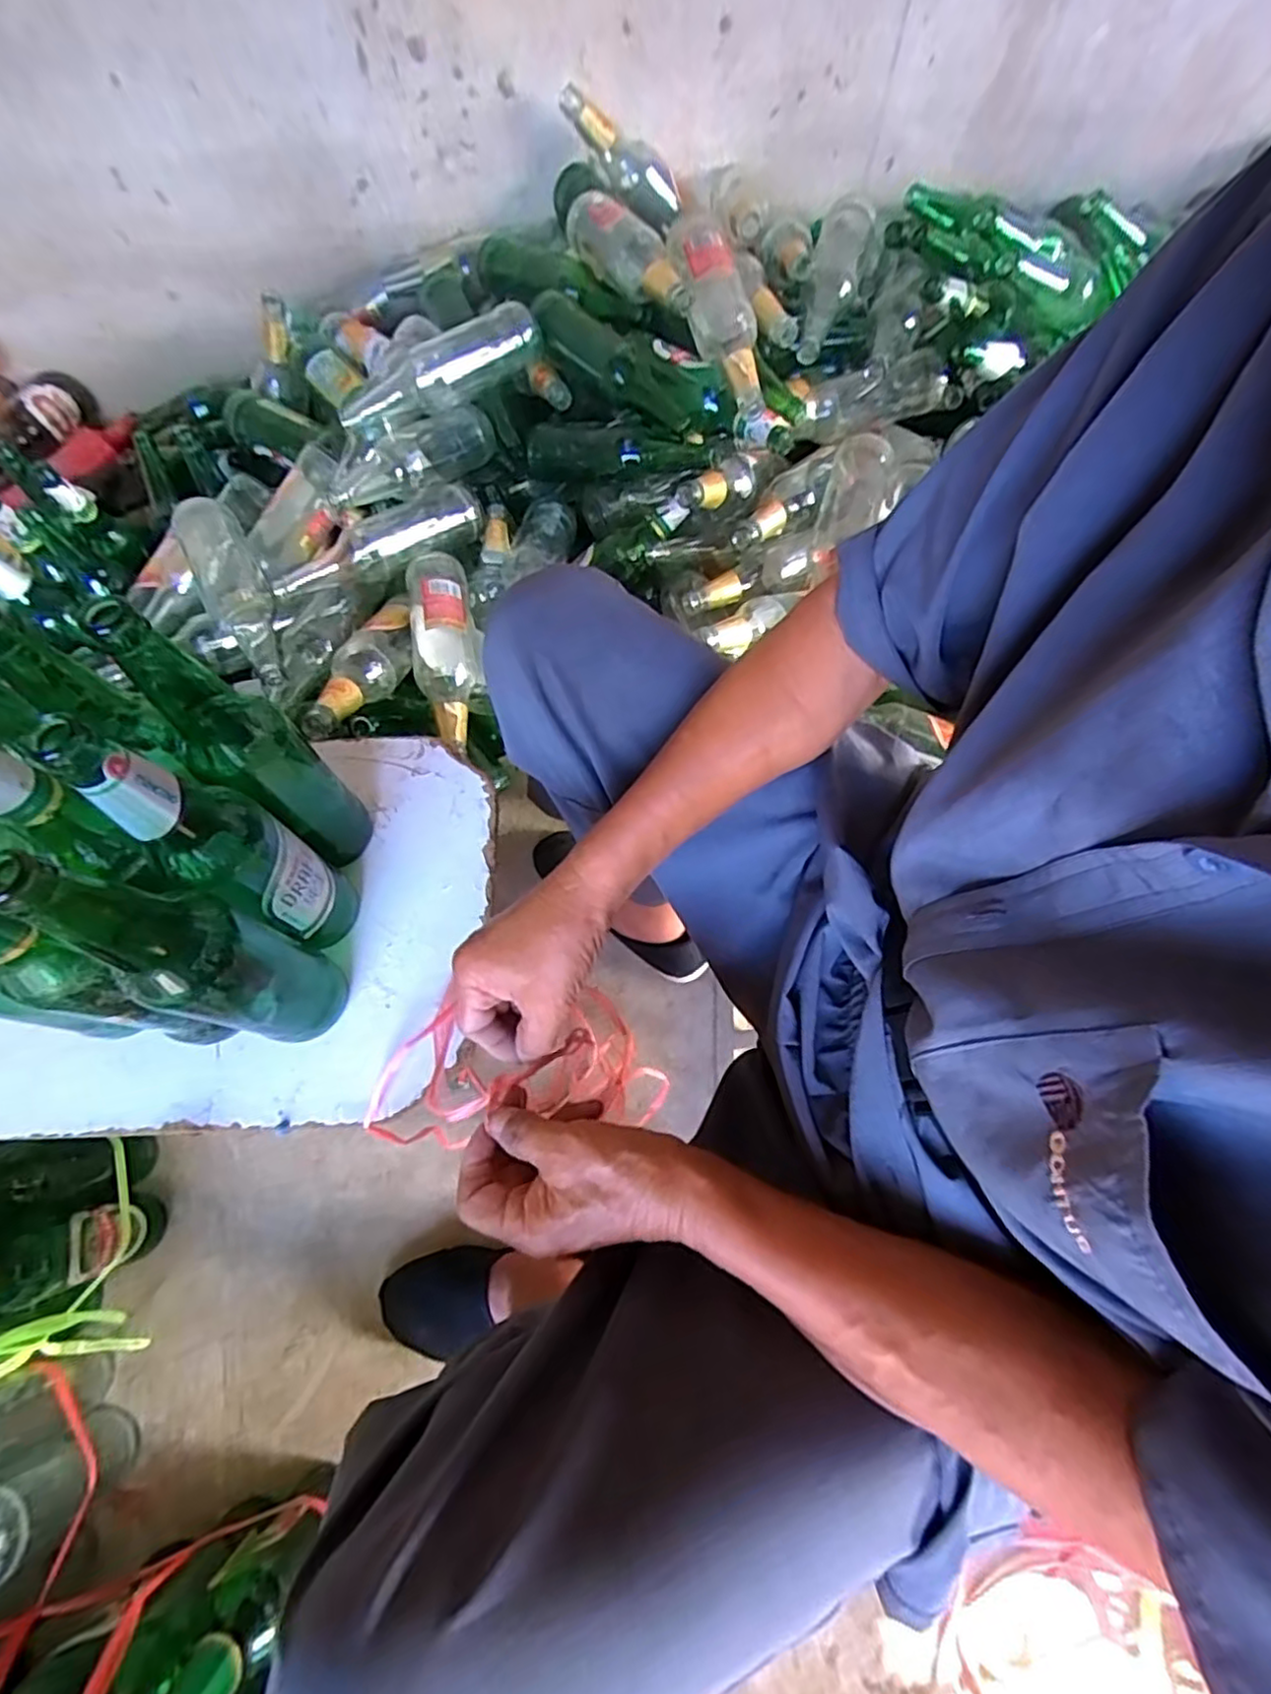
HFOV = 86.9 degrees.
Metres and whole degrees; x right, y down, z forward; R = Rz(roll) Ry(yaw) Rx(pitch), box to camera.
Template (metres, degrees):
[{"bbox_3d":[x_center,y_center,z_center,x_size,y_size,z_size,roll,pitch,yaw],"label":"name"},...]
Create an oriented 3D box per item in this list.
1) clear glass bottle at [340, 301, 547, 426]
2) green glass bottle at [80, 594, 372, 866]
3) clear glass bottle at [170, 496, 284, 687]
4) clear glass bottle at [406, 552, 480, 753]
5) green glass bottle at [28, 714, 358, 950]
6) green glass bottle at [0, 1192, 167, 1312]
[{"bbox_3d":[-0.236,-0.575,0.808,0.274,0.059,0.067,-41,74,-14],"label":"clear glass bottle"},{"bbox_3d":[-0.253,-0.061,0.450,0.059,0.246,0.060,0,68,0],"label":"green glass bottle"},{"bbox_3d":[-0.448,-0.279,0.750,0.080,0.072,0.255,-29,71,-11],"label":"clear glass bottle"},{"bbox_3d":[-0.217,-0.217,0.775,0.074,0.081,0.241,-12,69,-4],"label":"clear glass bottle"},{"bbox_3d":[-0.252,0.001,0.425,0.053,0.249,0.058,36,73,13],"label":"green glass bottle"},{"bbox_3d":[-0.525,0.363,0.595,0.059,0.244,0.067,-17,69,-6],"label":"green glass bottle"}]

